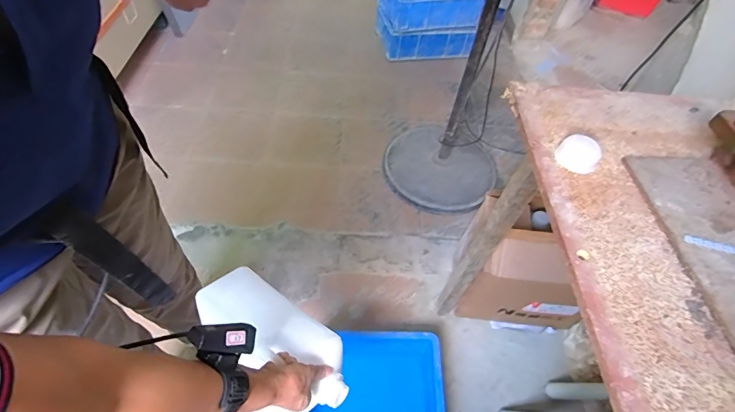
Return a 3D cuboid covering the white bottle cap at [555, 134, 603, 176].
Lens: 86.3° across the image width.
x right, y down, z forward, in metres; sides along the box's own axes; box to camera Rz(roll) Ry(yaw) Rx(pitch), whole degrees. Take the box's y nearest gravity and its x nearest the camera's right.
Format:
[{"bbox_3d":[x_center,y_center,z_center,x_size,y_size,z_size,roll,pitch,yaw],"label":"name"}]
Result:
[{"bbox_3d":[0.248,-0.062,0.462,0.045,0.021,0.045,32,57,20],"label":"white bottle cap"}]

